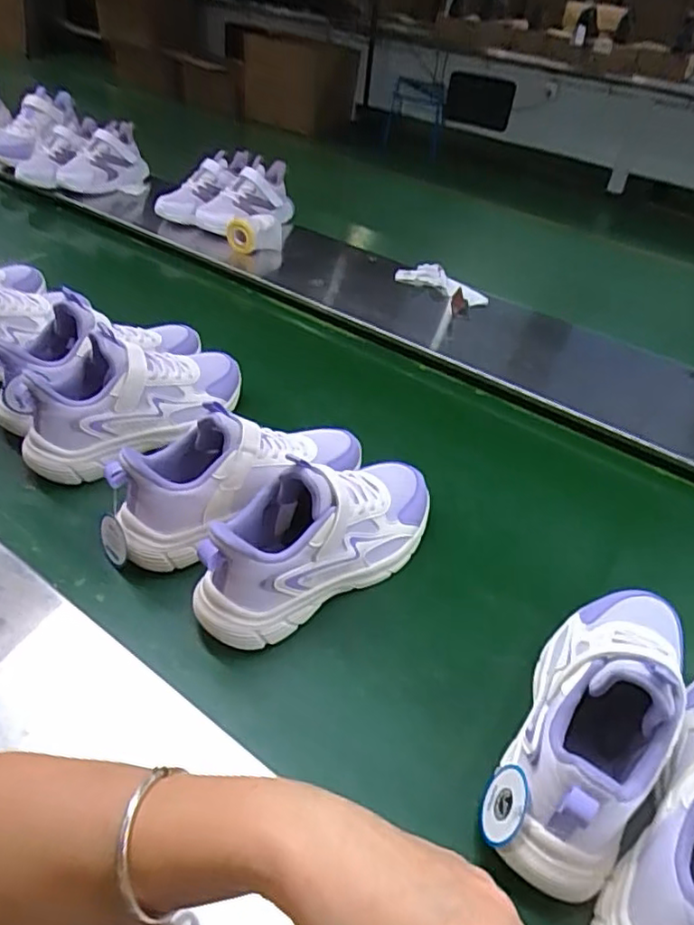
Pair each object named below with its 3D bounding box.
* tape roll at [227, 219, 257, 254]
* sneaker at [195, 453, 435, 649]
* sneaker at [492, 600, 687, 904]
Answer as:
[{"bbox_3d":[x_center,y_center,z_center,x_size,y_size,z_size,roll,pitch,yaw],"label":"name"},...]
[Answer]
[{"bbox_3d":[-0.184,-0.395,1.083,0.064,0.054,0.021,46,37,6],"label":"tape roll"},{"bbox_3d":[-0.015,0.051,0.544,0.258,0.107,0.088,-27,51,-34],"label":"sneaker"},{"bbox_3d":[0.186,0.162,0.436,0.088,0.113,0.248,25,43,20],"label":"sneaker"}]

